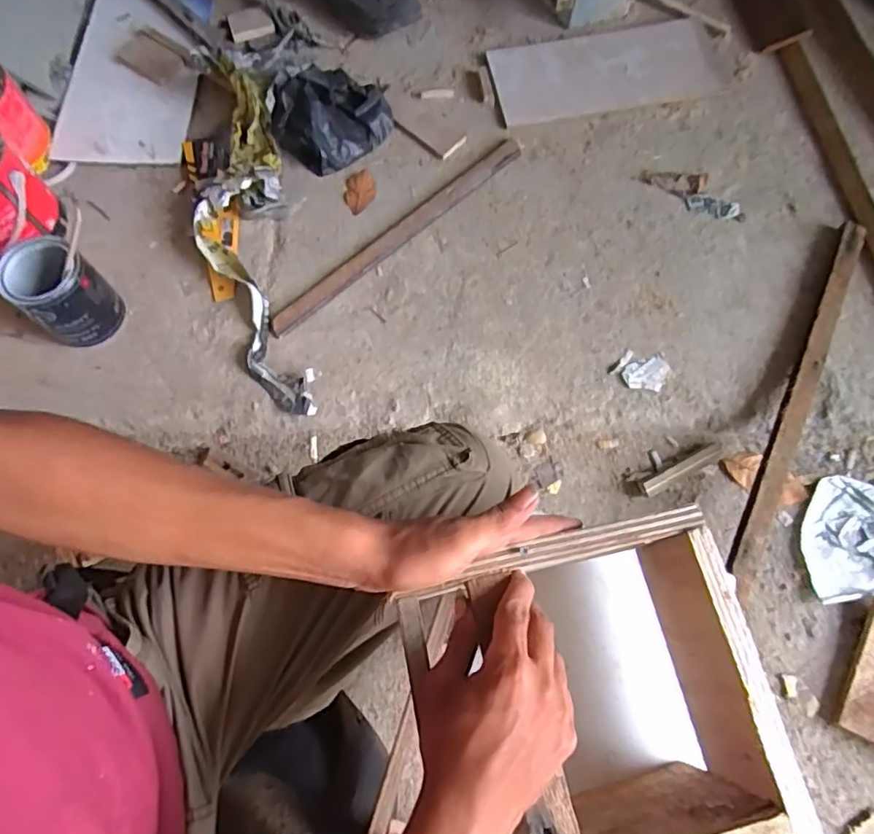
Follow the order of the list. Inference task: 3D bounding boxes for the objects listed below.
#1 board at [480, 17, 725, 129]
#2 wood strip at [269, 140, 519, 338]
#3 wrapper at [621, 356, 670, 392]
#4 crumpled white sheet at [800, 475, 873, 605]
[{"bbox_3d":[0.298,-0.626,1.034,0.394,0.012,0.187,-11,72,-3],"label":"board"},{"bbox_3d":[-0.057,-0.297,0.925,0.514,0.014,0.039,-41,76,-12],"label":"wood strip"},{"bbox_3d":[0.310,-0.061,0.852,0.070,0.009,0.046,-15,72,-5],"label":"wrapper"},{"bbox_3d":[0.625,0.180,0.795,0.221,0.026,0.176,11,72,4],"label":"crumpled white sheet"}]

